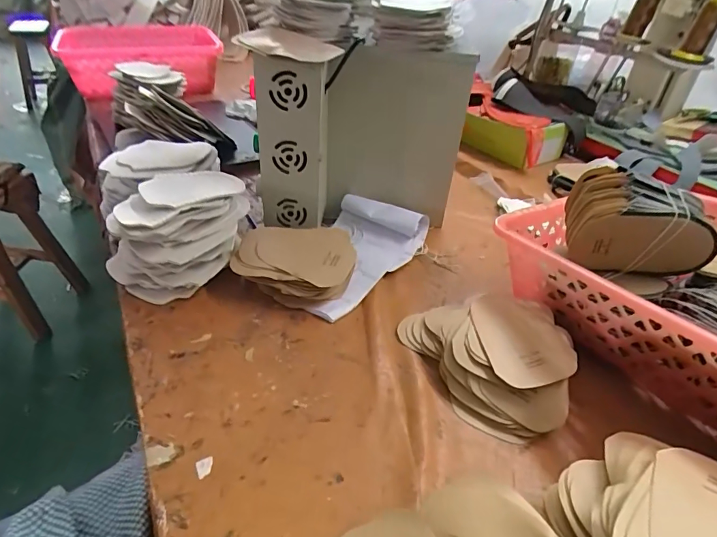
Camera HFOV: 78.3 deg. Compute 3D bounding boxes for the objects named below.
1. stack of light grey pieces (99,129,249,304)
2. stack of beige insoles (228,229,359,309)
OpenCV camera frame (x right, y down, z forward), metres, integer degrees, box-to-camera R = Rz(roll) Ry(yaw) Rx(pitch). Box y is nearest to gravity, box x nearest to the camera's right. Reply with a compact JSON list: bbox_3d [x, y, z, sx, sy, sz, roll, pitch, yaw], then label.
[{"bbox_3d":[-0.272,-0.082,0.648,0.193,0.121,0.273,-12,41,-20],"label":"stack of light grey pieces"},{"bbox_3d":[-0.086,-0.014,0.625,0.162,0.062,0.139,10,38,6],"label":"stack of beige insoles"}]

